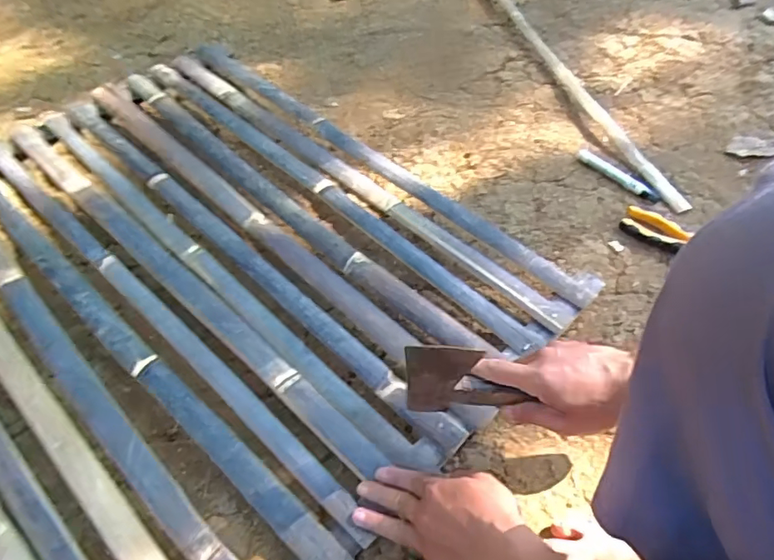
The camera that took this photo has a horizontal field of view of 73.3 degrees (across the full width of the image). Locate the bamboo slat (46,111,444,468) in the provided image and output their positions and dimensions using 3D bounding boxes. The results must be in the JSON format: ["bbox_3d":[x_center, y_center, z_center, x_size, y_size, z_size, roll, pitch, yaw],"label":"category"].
[{"bbox_3d":[-0.276,-0.042,0.738,0.883,0.019,0.045,37,63,26],"label":"bamboo slat"}]

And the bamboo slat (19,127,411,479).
[{"bbox_3d":[-0.319,-0.034,0.726,0.844,0.007,0.050,35,62,25],"label":"bamboo slat"}]

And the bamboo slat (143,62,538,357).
[{"bbox_3d":[-0.123,-0.172,0.821,0.053,0.025,0.870,-39,61,-23],"label":"bamboo slat"}]

